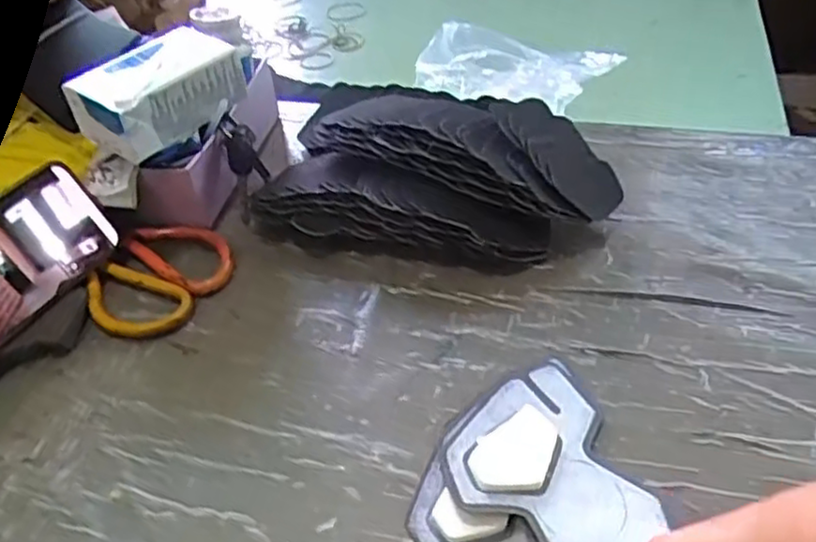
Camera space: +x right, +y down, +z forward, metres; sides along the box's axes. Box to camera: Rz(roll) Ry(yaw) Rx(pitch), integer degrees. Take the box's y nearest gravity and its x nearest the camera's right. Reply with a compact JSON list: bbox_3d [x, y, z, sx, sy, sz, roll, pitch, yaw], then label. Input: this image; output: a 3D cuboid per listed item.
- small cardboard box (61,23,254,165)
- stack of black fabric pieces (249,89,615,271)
[{"bbox_3d":[-0.176,-0.129,0.500,0.064,0.051,0.113,28,51,31],"label":"small cardboard box"},{"bbox_3d":[0.021,-0.082,0.532,0.266,0.078,0.165,10,45,18],"label":"stack of black fabric pieces"}]

